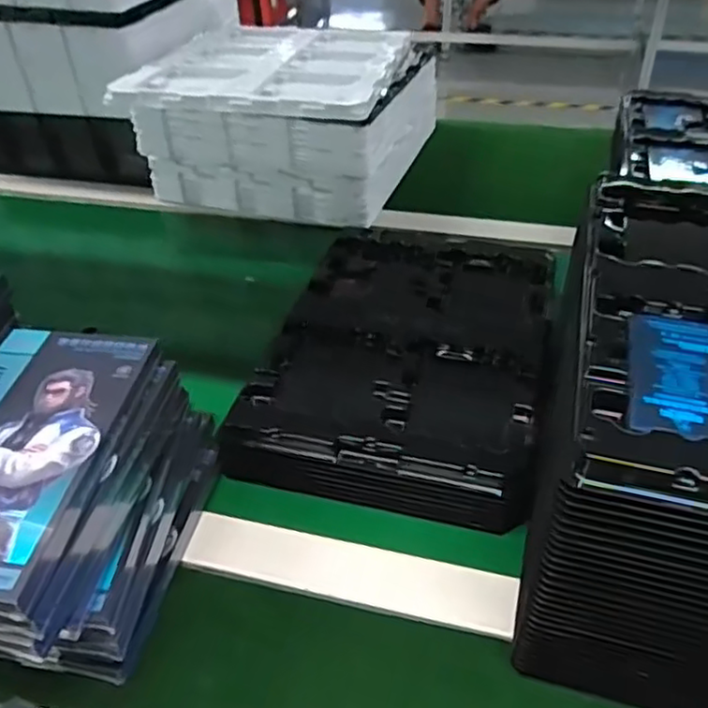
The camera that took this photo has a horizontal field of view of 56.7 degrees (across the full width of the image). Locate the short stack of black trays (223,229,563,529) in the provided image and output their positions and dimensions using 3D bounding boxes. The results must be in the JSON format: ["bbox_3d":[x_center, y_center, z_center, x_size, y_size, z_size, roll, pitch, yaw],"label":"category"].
[{"bbox_3d":[0.046,-0.006,0.546,0.214,0.046,0.334,9,41,14],"label":"short stack of black trays"}]

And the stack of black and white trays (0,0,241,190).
[{"bbox_3d":[-0.339,-0.420,0.918,0.291,0.258,0.328,12,42,16],"label":"stack of black and white trays"}]

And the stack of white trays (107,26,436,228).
[{"bbox_3d":[-0.080,-0.298,0.829,0.293,0.151,0.328,9,42,14],"label":"stack of white trays"}]

